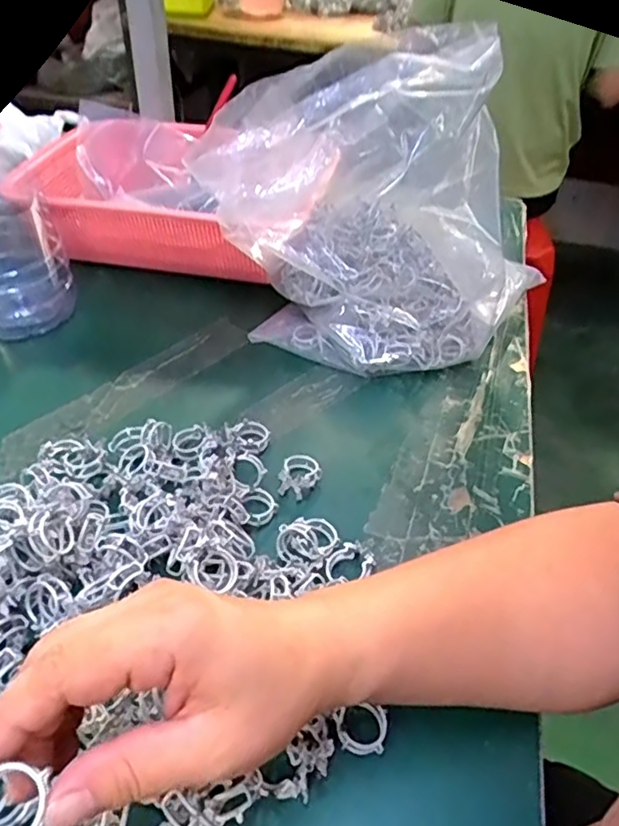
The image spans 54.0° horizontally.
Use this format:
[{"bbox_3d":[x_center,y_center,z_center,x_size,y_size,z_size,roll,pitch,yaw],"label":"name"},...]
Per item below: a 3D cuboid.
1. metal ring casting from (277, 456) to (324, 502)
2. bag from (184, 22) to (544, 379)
[{"bbox_3d":[-0.007,0.042,0.412,0.026,0.010,0.032,14,43,11],"label":"metal ring casting"},{"bbox_3d":[0.067,-0.165,0.492,0.236,0.224,0.173,14,43,11],"label":"bag"}]

